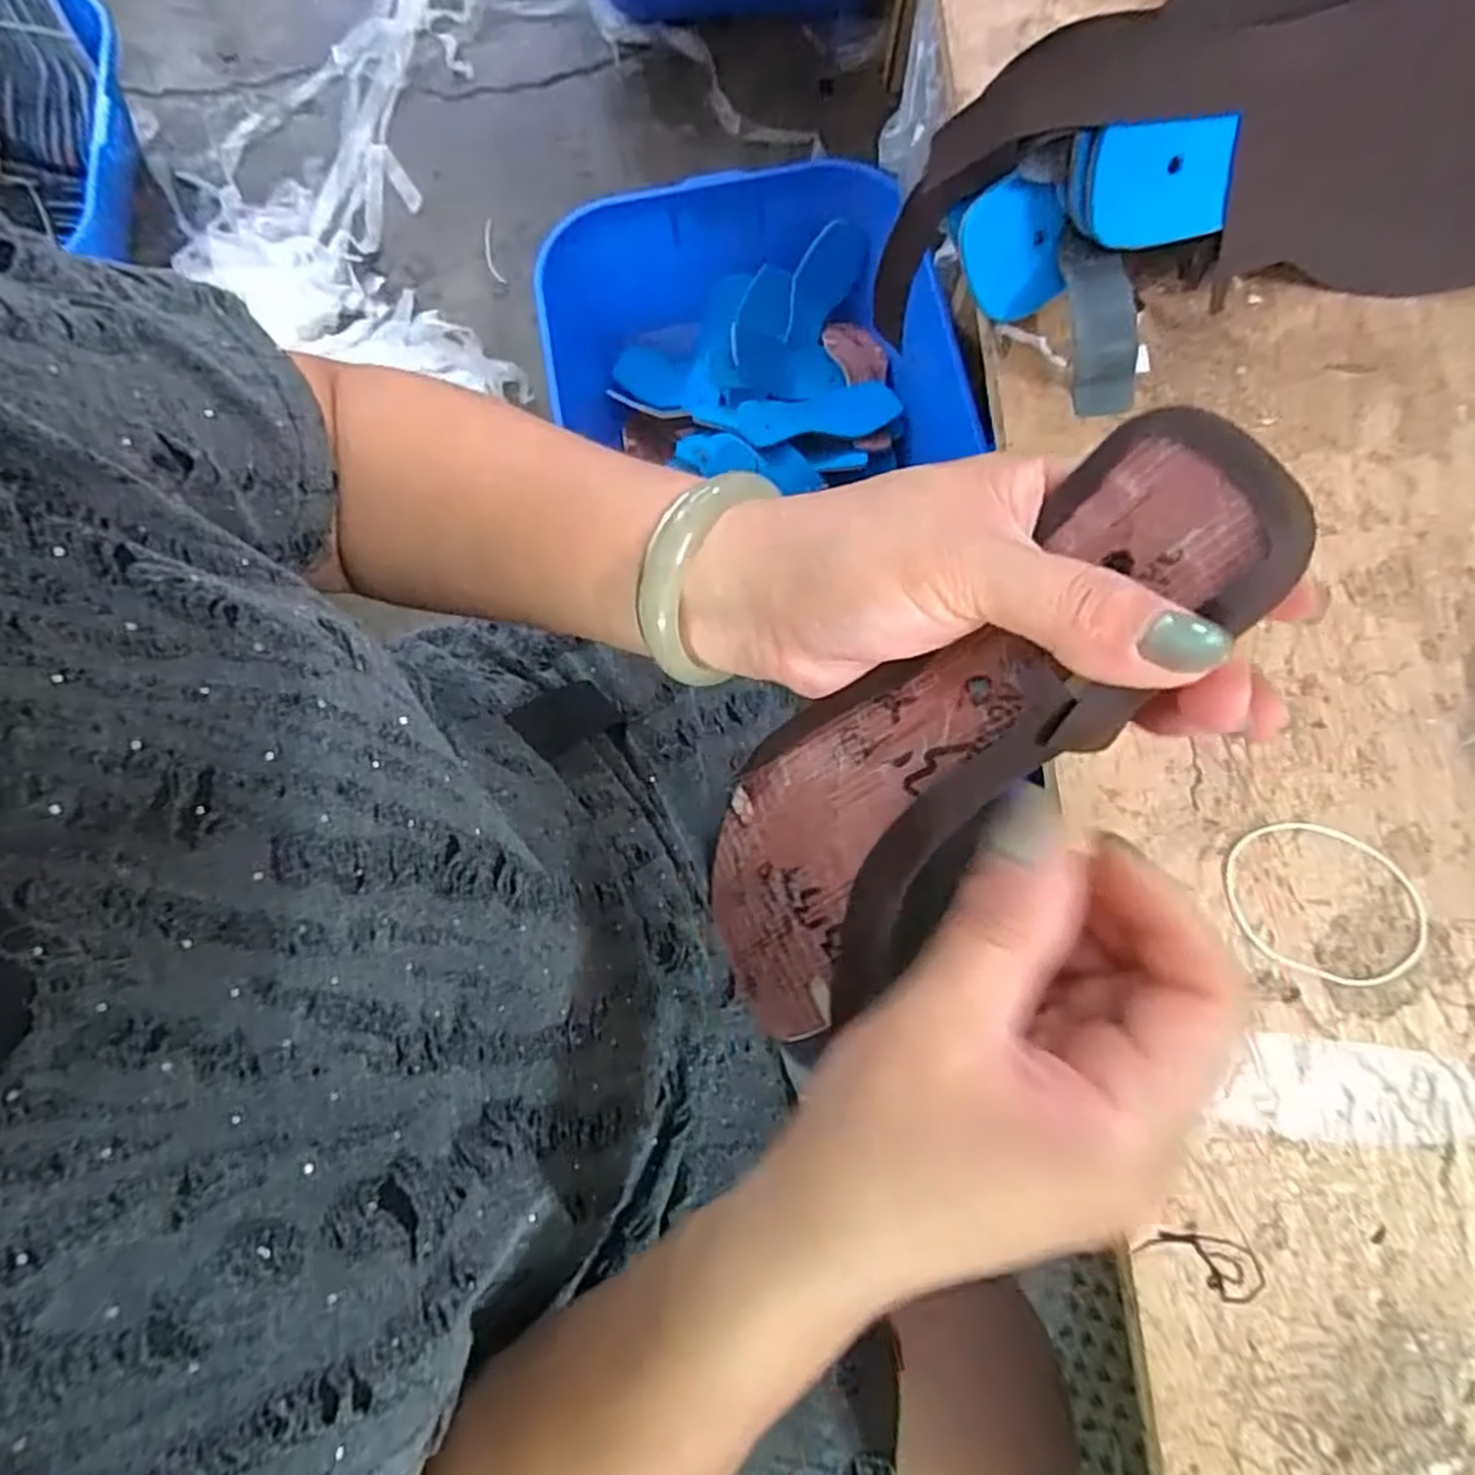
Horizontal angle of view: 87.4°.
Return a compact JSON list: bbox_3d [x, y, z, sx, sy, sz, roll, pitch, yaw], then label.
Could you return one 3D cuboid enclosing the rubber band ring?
[{"bbox_3d":[0.240,0.067,0.315,0.081,0.004,0.062,17,79,3],"label":"rubber band ring"}]

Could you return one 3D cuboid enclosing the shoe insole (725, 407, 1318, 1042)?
[{"bbox_3d":[0.048,0.012,0.227,0.073,0.039,0.229,43,123,8],"label":"shoe insole"}]

